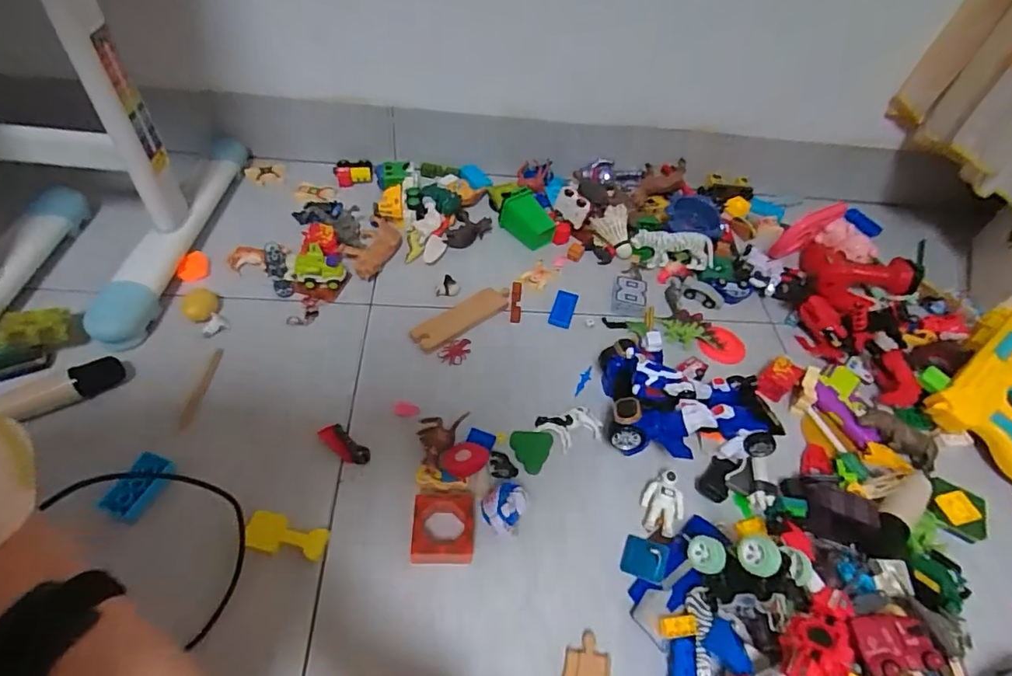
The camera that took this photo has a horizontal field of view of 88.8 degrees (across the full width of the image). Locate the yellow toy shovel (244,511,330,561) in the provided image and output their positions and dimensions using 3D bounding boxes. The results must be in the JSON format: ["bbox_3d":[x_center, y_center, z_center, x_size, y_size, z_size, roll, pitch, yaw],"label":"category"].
[{"bbox_3d":[-0.215,0.196,0.509,0.075,0.019,0.033,10,50,2],"label":"yellow toy shovel"}]

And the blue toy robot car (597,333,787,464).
[{"bbox_3d":[0.209,0.082,0.603,0.198,0.095,0.151,13,50,3],"label":"blue toy robot car"}]

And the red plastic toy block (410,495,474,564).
[{"bbox_3d":[-0.063,0.193,0.516,0.059,0.034,0.067,1,50,-6],"label":"red plastic toy block"}]

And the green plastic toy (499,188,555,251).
[{"bbox_3d":[0.034,-0.189,0.829,0.058,0.051,0.086,-26,58,-25],"label":"green plastic toy"}]

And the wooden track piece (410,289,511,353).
[{"bbox_3d":[-0.056,-0.030,0.715,0.156,0.011,0.045,-33,61,-29],"label":"wooden track piece"}]

